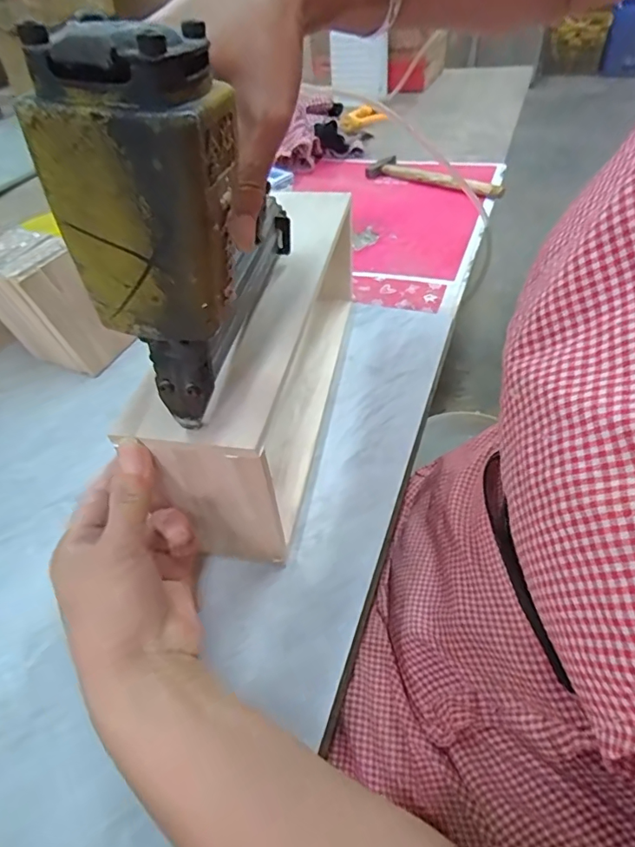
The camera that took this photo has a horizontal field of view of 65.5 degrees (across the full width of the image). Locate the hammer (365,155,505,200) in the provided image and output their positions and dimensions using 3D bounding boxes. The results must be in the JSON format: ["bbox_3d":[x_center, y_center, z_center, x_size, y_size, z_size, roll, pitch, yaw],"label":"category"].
[{"bbox_3d":[0.198,-0.414,0.829,0.254,0.021,0.073,27,54,27],"label":"hammer"}]

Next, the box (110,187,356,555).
[{"bbox_3d":[-0.035,-0.063,0.415,0.082,0.128,0.326,6,47,11],"label":"box"}]

